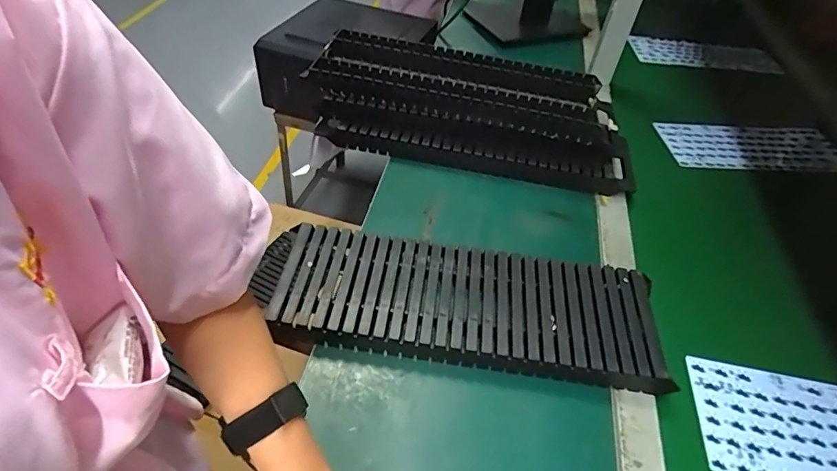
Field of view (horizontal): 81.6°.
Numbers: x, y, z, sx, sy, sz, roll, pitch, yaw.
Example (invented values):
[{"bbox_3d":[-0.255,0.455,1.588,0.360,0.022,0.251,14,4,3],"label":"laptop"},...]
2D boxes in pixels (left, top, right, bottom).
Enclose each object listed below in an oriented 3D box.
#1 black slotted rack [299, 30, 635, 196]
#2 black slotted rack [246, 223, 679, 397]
[{"bbox_3d":[0.079,-0.187,0.728,0.463,0.101,0.167,13,47,5],"label":"black slotted rack"},{"bbox_3d":[0.035,0.072,0.526,0.416,0.036,0.145,8,46,0],"label":"black slotted rack"}]

